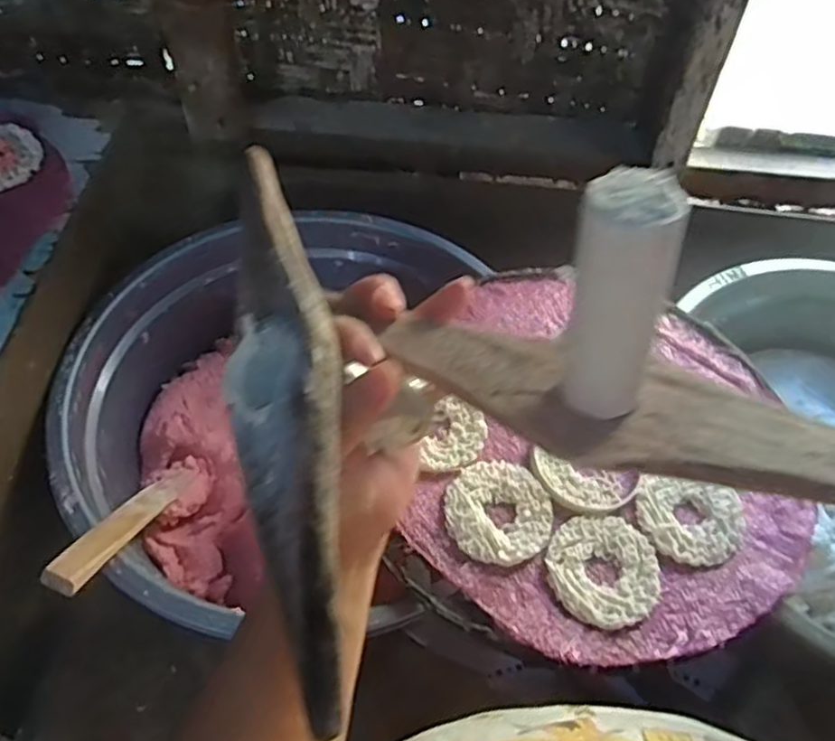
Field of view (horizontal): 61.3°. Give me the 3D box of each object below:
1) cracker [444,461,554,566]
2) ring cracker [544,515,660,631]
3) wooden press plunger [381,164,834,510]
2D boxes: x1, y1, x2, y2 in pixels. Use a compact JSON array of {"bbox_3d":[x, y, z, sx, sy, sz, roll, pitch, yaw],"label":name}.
[{"bbox_3d":[0.060,0.103,0.521,0.078,0.008,0.080,0,54,-5],"label":"cracker"},{"bbox_3d":[0.133,0.141,0.500,0.077,0.005,0.079,2,54,-3],"label":"ring cracker"},{"bbox_3d":[0.111,0.002,0.246,0.241,0.105,0.057,19,55,9],"label":"wooden press plunger"}]

